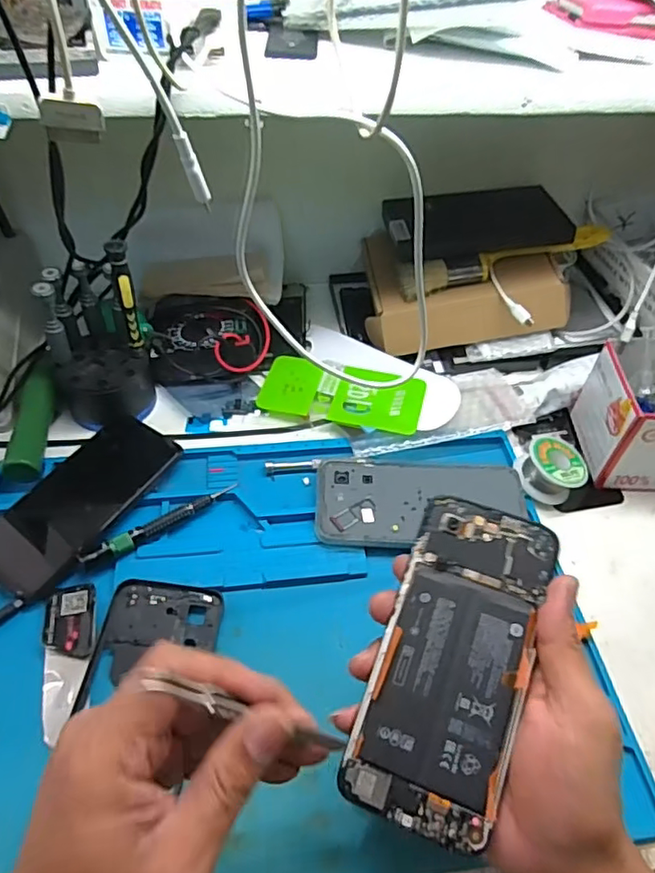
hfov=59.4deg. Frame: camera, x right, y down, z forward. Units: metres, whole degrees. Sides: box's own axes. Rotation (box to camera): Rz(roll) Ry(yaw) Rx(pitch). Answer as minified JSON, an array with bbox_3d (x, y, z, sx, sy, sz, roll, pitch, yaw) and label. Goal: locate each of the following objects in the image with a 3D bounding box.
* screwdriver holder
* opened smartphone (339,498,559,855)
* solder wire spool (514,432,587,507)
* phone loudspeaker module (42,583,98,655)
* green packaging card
[{"bbox_3d":[-0.201,-0.084,0.502,0.084,0.153,0.079,-19,54,-17],"label":"screwdriver holder"},{"bbox_3d":[0.067,0.117,0.307,0.072,0.004,0.166,17,71,14],"label":"opened smartphone"},{"bbox_3d":[0.198,0.027,0.505,0.057,0.036,0.054,2,51,-2],"label":"solder wire spool"},{"bbox_3d":[-0.185,0.130,0.412,0.035,0.006,0.054,-6,52,-8],"label":"phone loudspeaker module"},{"bbox_3d":[0.014,-0.043,0.558,0.154,0.006,0.071,12,57,12],"label":"green packaging card"}]

